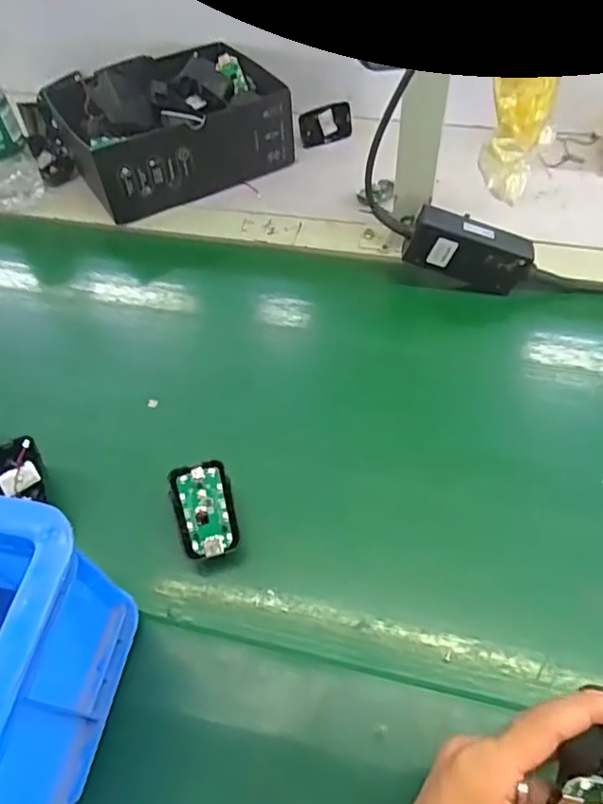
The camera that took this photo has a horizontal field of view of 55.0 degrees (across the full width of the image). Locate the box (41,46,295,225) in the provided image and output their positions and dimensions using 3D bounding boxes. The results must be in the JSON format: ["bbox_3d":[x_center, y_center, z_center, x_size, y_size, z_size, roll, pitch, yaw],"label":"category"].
[{"bbox_3d":[-0.154,-0.345,0.711,0.244,0.095,0.197,-24,56,-14],"label":"box"}]

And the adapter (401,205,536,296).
[{"bbox_3d":[0.160,-0.147,0.555,0.115,0.051,0.034,17,53,-4],"label":"adapter"}]

